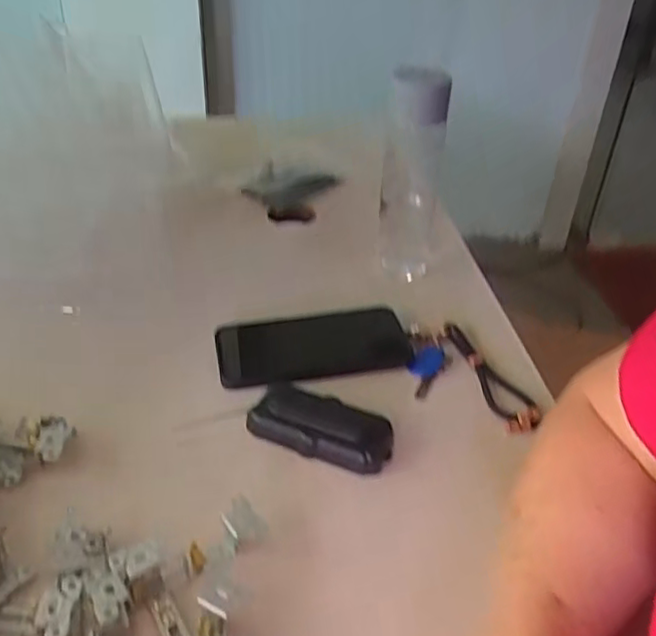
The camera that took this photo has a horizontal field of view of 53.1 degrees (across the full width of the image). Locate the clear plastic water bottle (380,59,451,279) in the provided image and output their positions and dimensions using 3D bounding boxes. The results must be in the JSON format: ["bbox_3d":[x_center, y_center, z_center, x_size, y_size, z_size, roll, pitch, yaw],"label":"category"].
[{"bbox_3d":[0.081,-0.140,0.639,0.055,0.201,0.051,5,35,3],"label":"clear plastic water bottle"}]

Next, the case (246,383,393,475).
[{"bbox_3d":[-0.004,0.081,0.496,0.106,0.026,0.054,18,38,19],"label":"case"}]

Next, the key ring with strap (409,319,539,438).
[{"bbox_3d":[0.111,0.046,0.548,0.075,0.021,0.135,-12,38,-20],"label":"key ring with strap"}]

